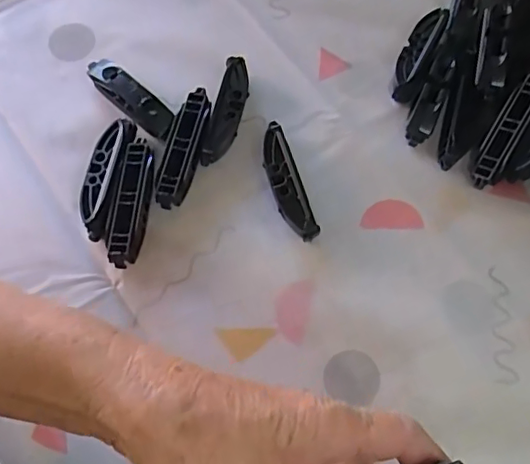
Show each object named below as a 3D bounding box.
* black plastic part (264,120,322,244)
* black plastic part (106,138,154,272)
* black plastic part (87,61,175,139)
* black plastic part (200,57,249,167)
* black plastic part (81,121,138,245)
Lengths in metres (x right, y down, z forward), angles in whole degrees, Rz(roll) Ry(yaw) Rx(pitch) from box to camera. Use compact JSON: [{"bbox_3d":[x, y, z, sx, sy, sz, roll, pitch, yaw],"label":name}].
[{"bbox_3d":[0.013,-0.031,0.351,0.018,0.014,0.078,-16,70,-8],"label":"black plastic part"},{"bbox_3d":[-0.080,-0.018,0.342,0.018,0.014,0.079,6,69,0],"label":"black plastic part"},{"bbox_3d":[-0.090,-0.091,0.367,0.074,0.018,0.019,42,73,13],"label":"black plastic part"},{"bbox_3d":[-0.024,-0.080,0.368,0.018,0.016,0.079,12,69,3],"label":"black plastic part"},{"bbox_3d":[-0.099,-0.033,0.347,0.024,0.013,0.077,9,69,2],"label":"black plastic part"}]

